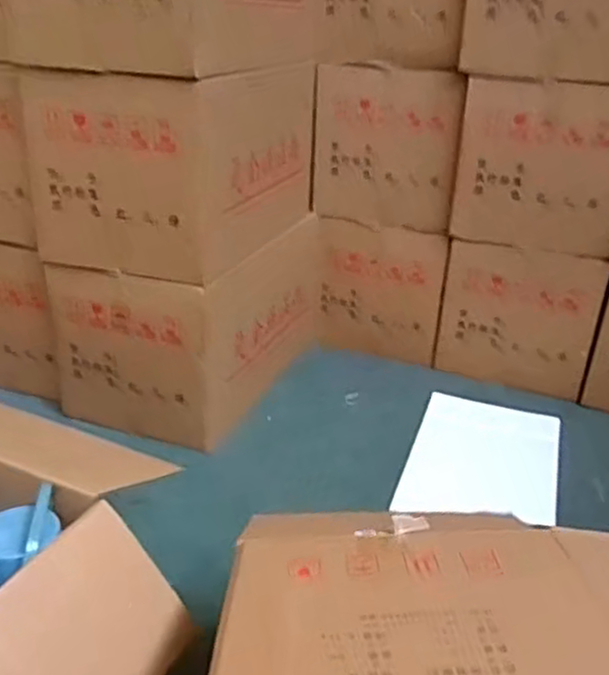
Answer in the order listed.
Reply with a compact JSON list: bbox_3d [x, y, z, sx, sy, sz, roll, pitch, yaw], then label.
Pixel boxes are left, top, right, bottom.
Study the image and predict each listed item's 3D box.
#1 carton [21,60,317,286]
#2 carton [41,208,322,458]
[{"bbox_3d":[-0.270,-0.438,1.688,0.399,0.404,0.679,14,28,21],"label":"carton"},{"bbox_3d":[-0.274,-0.067,1.834,0.422,0.359,0.630,14,28,21],"label":"carton"}]

